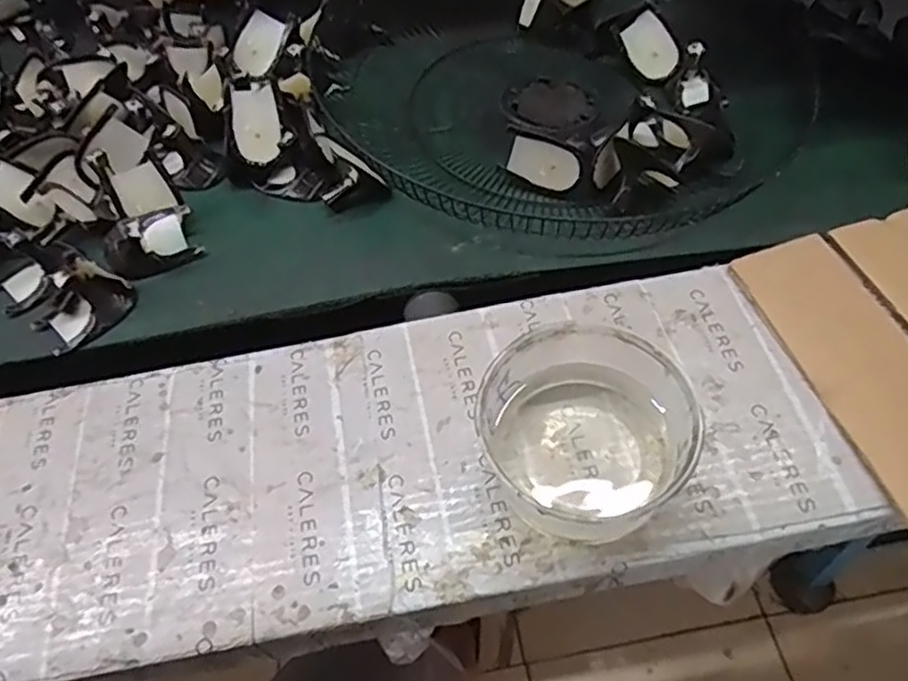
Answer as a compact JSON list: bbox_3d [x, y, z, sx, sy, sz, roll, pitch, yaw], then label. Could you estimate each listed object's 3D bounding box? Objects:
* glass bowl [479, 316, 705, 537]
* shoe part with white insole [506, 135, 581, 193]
[{"bbox_3d":[0.081,0.045,0.402,0.110,0.060,0.107,-3,55,4],"label":"glass bowl"},{"bbox_3d":[0.076,-0.147,0.585,0.061,0.037,0.007,25,23,10],"label":"shoe part with white insole"}]

